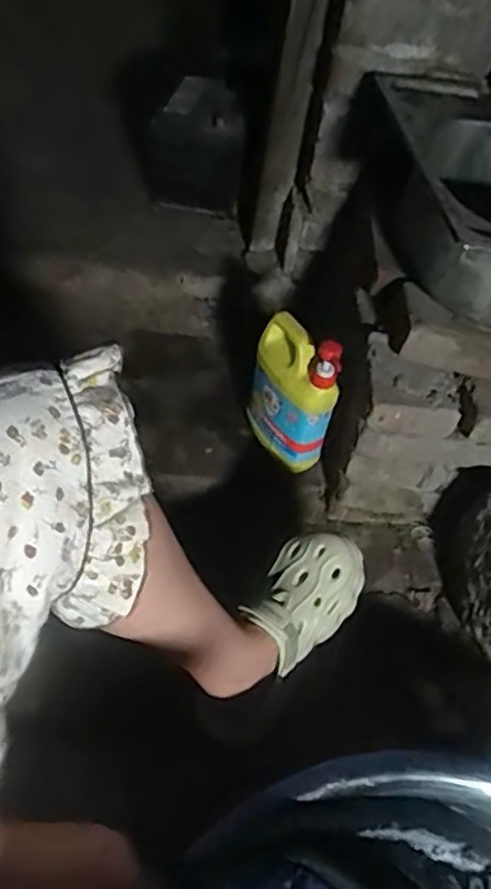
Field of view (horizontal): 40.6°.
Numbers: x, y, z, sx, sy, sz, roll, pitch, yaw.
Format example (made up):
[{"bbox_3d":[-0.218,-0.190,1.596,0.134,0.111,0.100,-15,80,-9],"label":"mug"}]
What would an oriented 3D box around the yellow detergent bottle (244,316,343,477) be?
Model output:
[{"bbox_3d":[0.064,-0.071,0.960,0.064,0.222,0.144,-18,52,-22],"label":"yellow detergent bottle"}]

